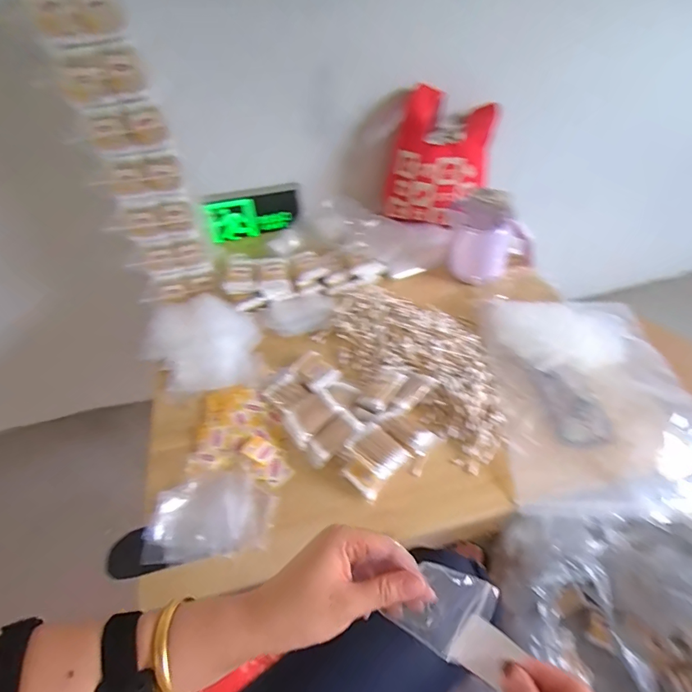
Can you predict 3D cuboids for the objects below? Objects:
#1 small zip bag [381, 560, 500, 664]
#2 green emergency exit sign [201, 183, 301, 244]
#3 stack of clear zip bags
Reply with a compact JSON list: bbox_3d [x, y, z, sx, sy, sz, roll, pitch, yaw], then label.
[{"bbox_3d":[0.071,0.192,0.318,0.056,0.009,0.067,33,100,11],"label":"small zip bag"},{"bbox_3d":[-0.208,-0.303,0.997,0.213,0.104,0.033,-18,48,-13],"label":"green emergency exit sign"},{"bbox_3d":[-0.180,0.226,0.580,0.163,0.018,0.106,-9,46,-4],"label":"stack of clear zip bags"}]

